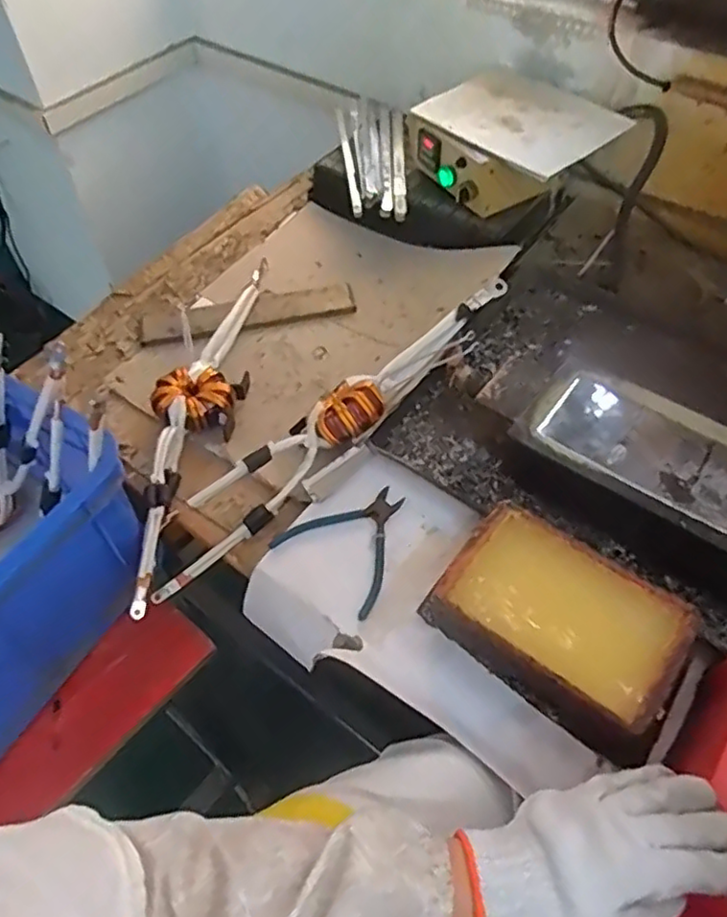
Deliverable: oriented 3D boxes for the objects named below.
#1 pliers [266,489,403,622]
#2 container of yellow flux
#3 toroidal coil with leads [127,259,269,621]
[{"bbox_3d":[-0.007,0.081,0.687,0.124,0.007,0.131,33,61,23],"label":"pliers"},{"bbox_3d":[0.175,0.147,0.594,0.211,0.064,0.139,31,60,22],"label":"container of yellow flux"},{"bbox_3d":[-0.207,-0.065,0.805,0.104,0.040,0.534,10,54,9],"label":"toroidal coil with leads"}]

